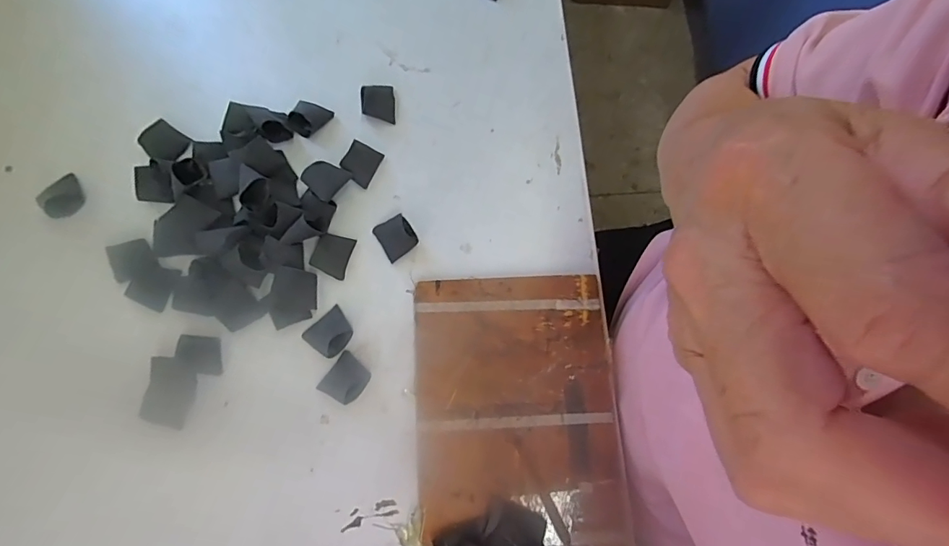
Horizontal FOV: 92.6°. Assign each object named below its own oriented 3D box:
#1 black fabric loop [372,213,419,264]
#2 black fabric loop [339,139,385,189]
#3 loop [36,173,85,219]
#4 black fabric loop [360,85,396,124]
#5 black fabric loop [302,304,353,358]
[{"bbox_3d":[-0.078,-0.037,0.451,0.035,0.013,0.040,-32,79,-6],"label":"black fabric loop"},{"bbox_3d":[-0.116,-0.114,0.466,0.029,0.021,0.041,24,79,5],"label":"black fabric loop"},{"bbox_3d":[-0.412,-0.077,0.454,0.032,0.023,0.040,38,80,8],"label":"loop"},{"bbox_3d":[-0.103,-0.183,0.485,0.035,0.013,0.042,-3,78,0],"label":"black fabric loop"},{"bbox_3d":[-0.137,0.057,0.425,0.042,0.014,0.037,-43,81,-8],"label":"black fabric loop"}]

